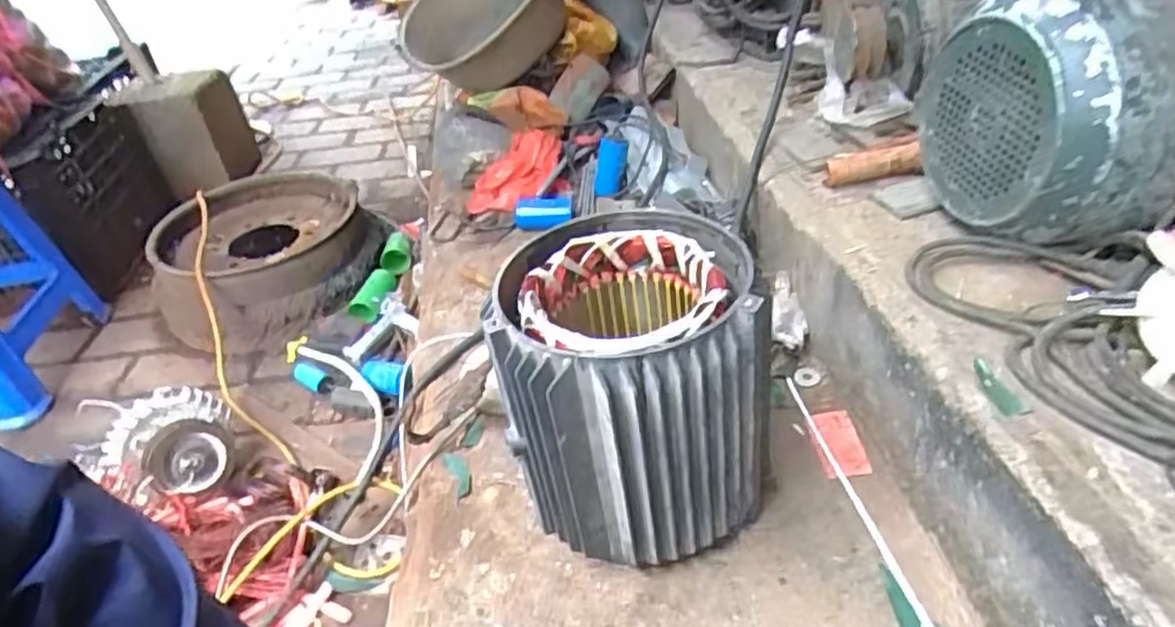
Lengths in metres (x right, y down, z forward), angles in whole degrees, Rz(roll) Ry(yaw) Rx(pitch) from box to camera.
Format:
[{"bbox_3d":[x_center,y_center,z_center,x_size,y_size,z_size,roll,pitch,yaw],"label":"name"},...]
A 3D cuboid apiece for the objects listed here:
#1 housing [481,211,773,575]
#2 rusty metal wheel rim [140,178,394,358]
[{"bbox_3d":[0.041,0.074,0.681,0.237,0.262,0.233,-1,36,7],"label":"housing"},{"bbox_3d":[-0.661,-0.126,1.455,0.506,0.132,0.443,25,46,36],"label":"rusty metal wheel rim"}]

